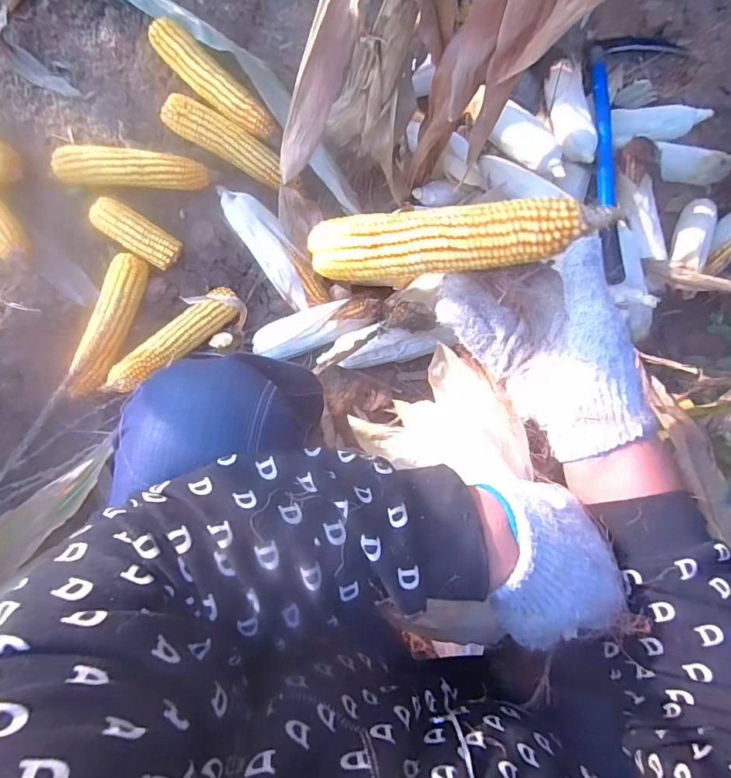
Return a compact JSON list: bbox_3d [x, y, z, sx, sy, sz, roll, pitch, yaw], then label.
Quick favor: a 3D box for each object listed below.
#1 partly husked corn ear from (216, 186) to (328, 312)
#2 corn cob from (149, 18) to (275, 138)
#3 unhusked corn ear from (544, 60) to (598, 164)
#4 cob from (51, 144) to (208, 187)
[{"bbox_3d":[-0.151,-0.227,0.753,0.065,0.051,0.219,-38,92,-8],"label":"partly husked corn ear"},{"bbox_3d":[-0.234,-0.468,0.714,0.218,0.059,0.050,41,83,-3],"label":"corn cob"},{"bbox_3d":[0.366,-0.490,0.805,0.069,0.054,0.205,-5,88,-7],"label":"unhusked corn ear"},{"bbox_3d":[-0.350,-0.330,0.702,0.216,0.049,0.054,1,87,-7],"label":"cob"}]

